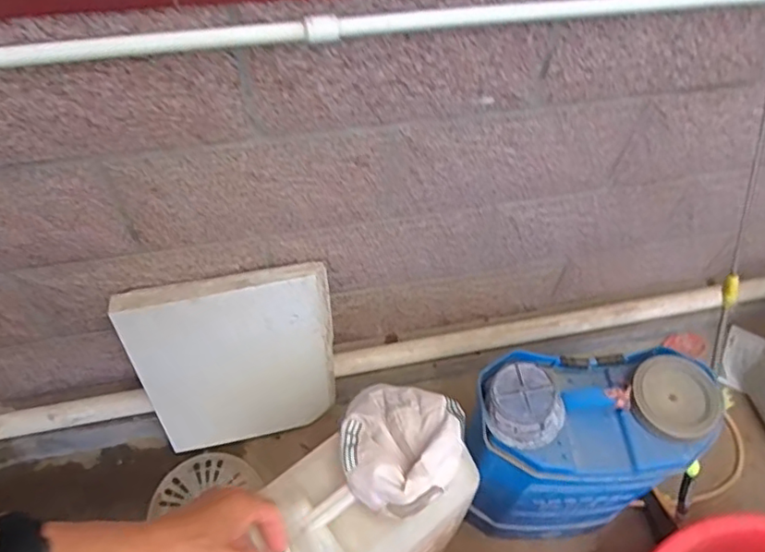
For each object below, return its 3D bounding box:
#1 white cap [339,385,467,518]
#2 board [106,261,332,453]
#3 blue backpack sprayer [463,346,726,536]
[{"bbox_3d":[0.028,0.243,0.859,0.174,0.099,0.199,10,55,3],"label":"white cap"},{"bbox_3d":[-0.279,0.178,1.166,0.375,0.439,0.055,-9,43,-8],"label":"board"},{"bbox_3d":[0.326,0.296,1.018,0.346,0.453,0.180,-3,56,-6],"label":"blue backpack sprayer"}]

